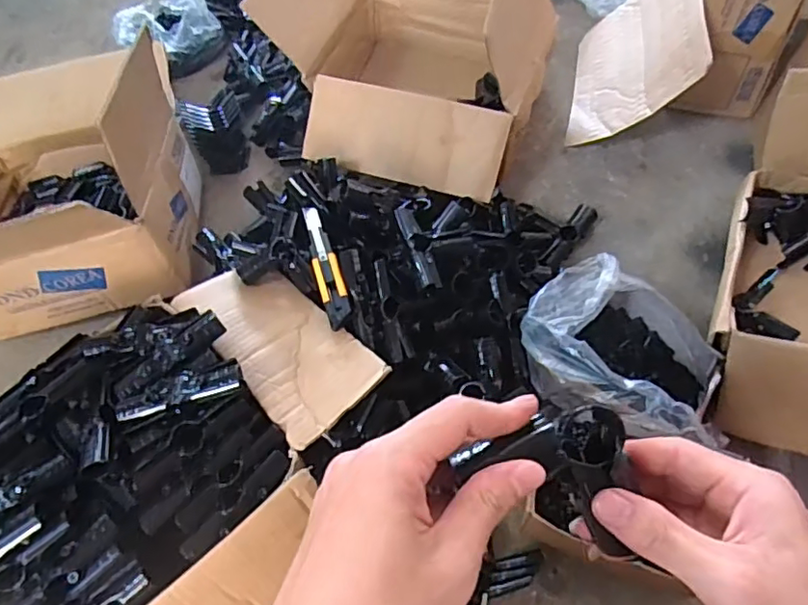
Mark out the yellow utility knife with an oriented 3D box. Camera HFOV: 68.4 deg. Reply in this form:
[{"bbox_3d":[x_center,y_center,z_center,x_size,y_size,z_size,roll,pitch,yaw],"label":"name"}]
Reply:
[{"bbox_3d":[-0.102,-0.053,0.766,0.033,0.017,0.199,-17,59,-6],"label":"yellow utility knife"}]

